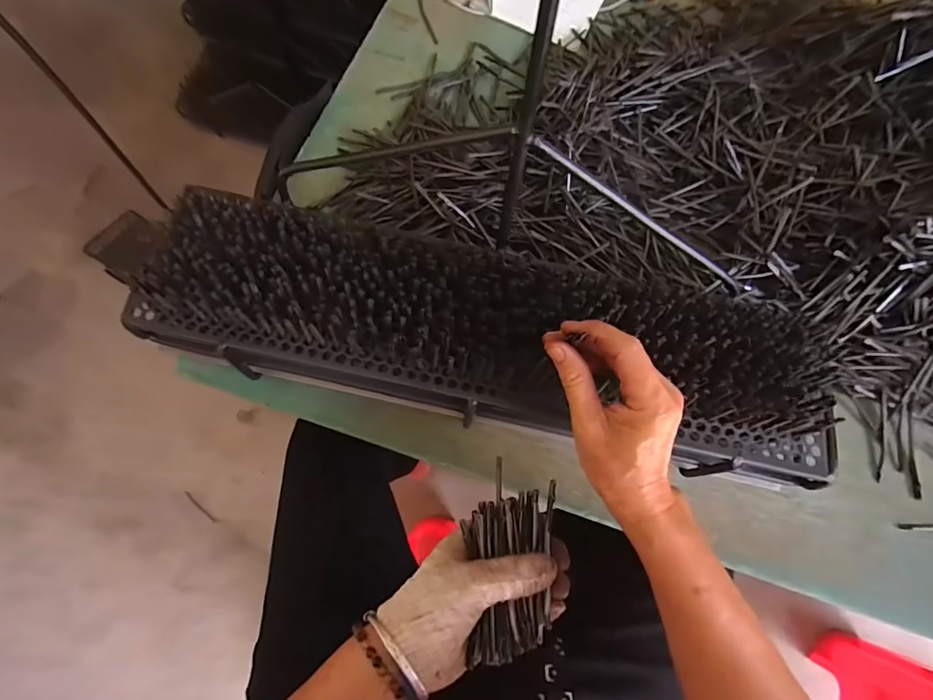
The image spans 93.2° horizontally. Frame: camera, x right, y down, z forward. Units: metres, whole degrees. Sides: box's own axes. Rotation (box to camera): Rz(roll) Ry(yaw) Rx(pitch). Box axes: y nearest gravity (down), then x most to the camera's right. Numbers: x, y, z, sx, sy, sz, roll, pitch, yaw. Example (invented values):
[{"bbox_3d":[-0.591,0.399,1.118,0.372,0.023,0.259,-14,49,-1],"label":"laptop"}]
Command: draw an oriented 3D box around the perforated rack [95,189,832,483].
[{"bbox_3d":[0.009,-0.019,0.370,0.578,0.051,0.139,12,71,2],"label":"perforated rack"}]

